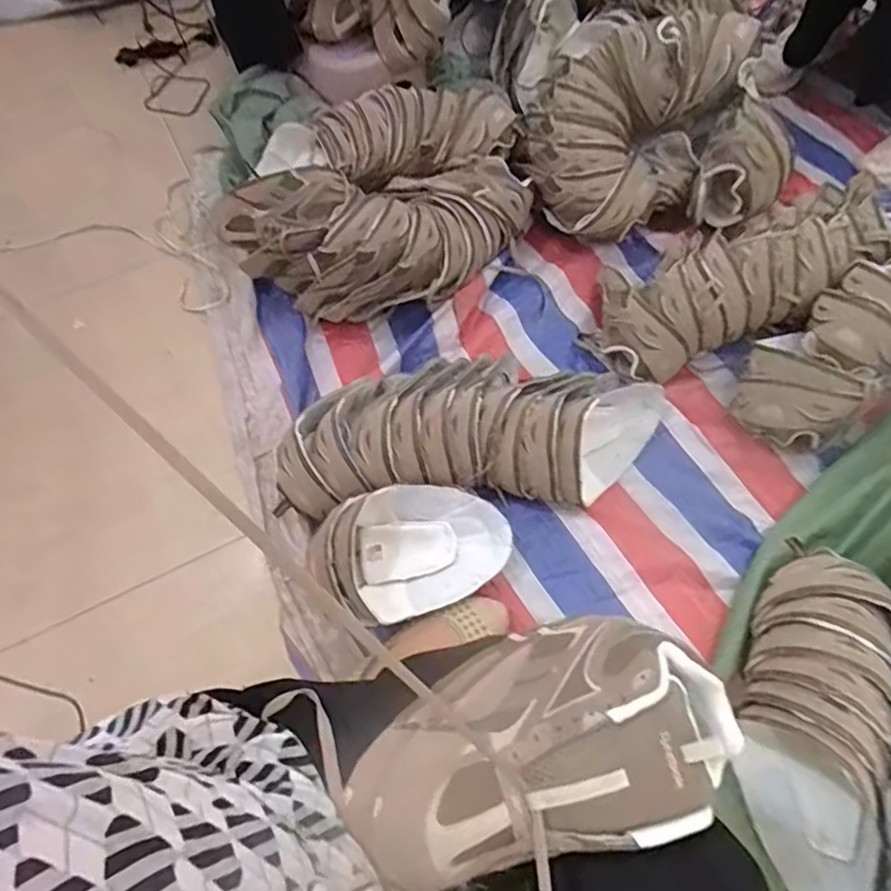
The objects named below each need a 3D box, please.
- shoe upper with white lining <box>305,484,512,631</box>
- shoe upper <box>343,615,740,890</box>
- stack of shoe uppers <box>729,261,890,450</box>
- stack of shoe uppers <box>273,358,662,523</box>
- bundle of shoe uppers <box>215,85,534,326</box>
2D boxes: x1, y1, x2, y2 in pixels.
[{"bbox_3d":[-0.043,0.134,0.788,0.262,0.098,0.148,-14,64,-4],"label":"shoe upper with white lining"},{"bbox_3d":[0.062,0.191,0.377,0.248,0.059,0.133,-16,64,-5],"label":"shoe upper"},{"bbox_3d":[0.619,-0.160,0.866,0.425,0.118,0.174,-36,67,0],"label":"stack of shoe uppers"},{"bbox_3d":[0.046,-0.028,0.855,0.553,0.140,0.221,-3,64,1],"label":"stack of shoe uppers"},{"bbox_3d":[-0.114,-0.408,1.024,0.512,0.194,0.342,-18,65,-6],"label":"bundle of shoe uppers"}]

